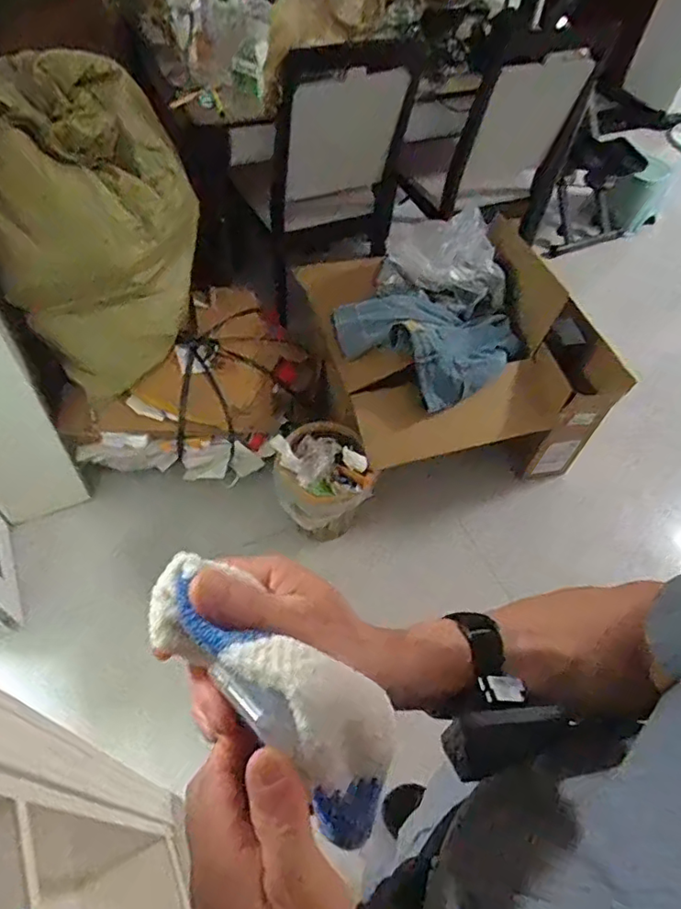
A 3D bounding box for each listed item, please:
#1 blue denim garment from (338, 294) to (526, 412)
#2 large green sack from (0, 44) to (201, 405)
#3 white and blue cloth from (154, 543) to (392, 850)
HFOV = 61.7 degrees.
[{"bbox_3d":[0.250,-0.297,1.547,0.512,0.189,0.261,1,54,-4],"label":"blue denim garment"},{"bbox_3d":[-0.590,-0.542,1.373,0.390,0.631,0.450,1,54,-3],"label":"large green sack"},{"bbox_3d":[-0.028,0.111,0.274,0.157,0.053,0.054,43,60,2],"label":"white and blue cloth"}]

